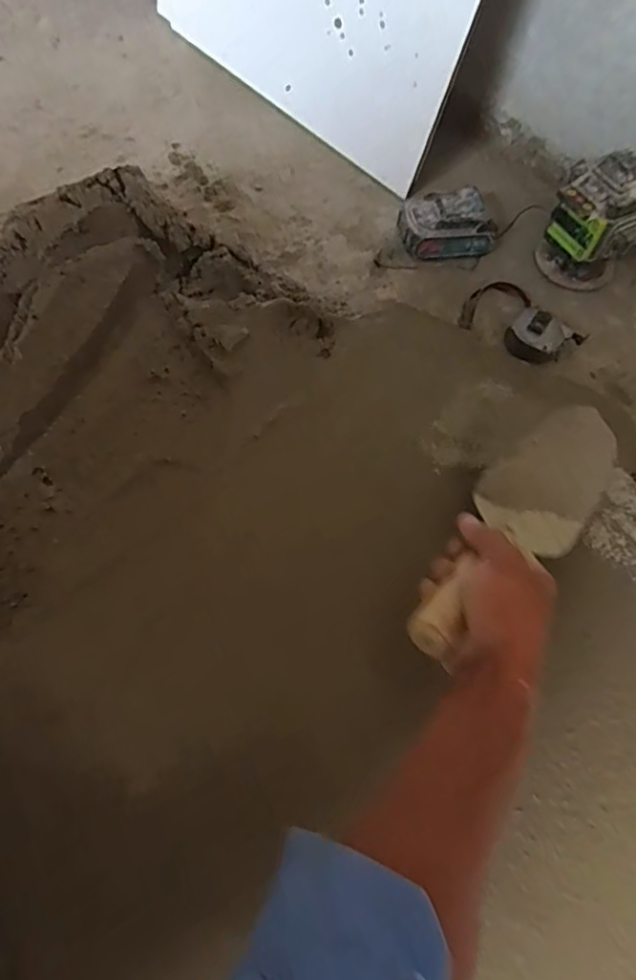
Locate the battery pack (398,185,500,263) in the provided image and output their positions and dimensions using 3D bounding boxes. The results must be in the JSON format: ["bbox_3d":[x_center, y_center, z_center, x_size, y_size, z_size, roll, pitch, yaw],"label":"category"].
[{"bbox_3d":[0.159,-0.332,0.710,0.114,0.050,0.078,-13,67,-8],"label":"battery pack"}]

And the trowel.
[{"bbox_3d":[0.163,0.027,0.462,0.088,0.052,0.290,41,55,15],"label":"trowel"}]

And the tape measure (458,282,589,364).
[{"bbox_3d":[0.237,-0.201,0.666,0.088,0.035,0.132,-37,72,-17],"label":"tape measure"}]

